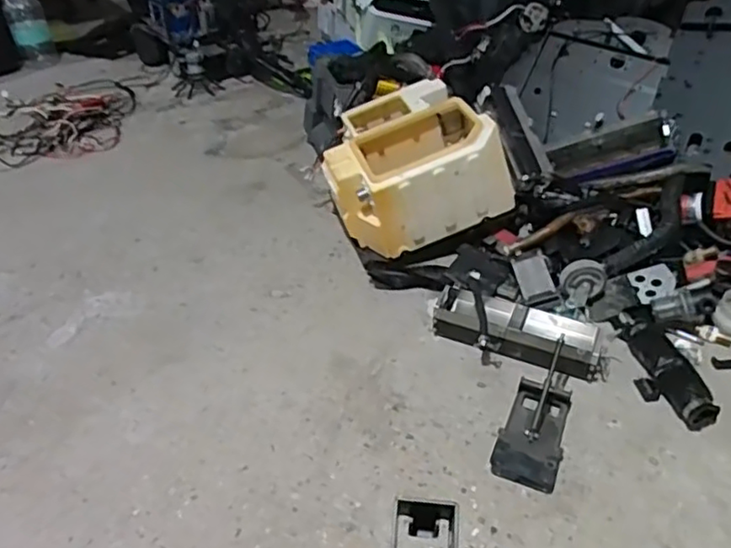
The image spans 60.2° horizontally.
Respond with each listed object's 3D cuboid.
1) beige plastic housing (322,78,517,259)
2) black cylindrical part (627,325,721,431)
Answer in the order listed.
[{"bbox_3d":[0.117,-0.282,1.620,0.434,0.267,0.393,-7,37,-5],"label":"beige plastic housing"},{"bbox_3d":[0.589,0.191,1.247,0.101,0.060,0.254,-4,38,-5],"label":"black cylindrical part"}]

